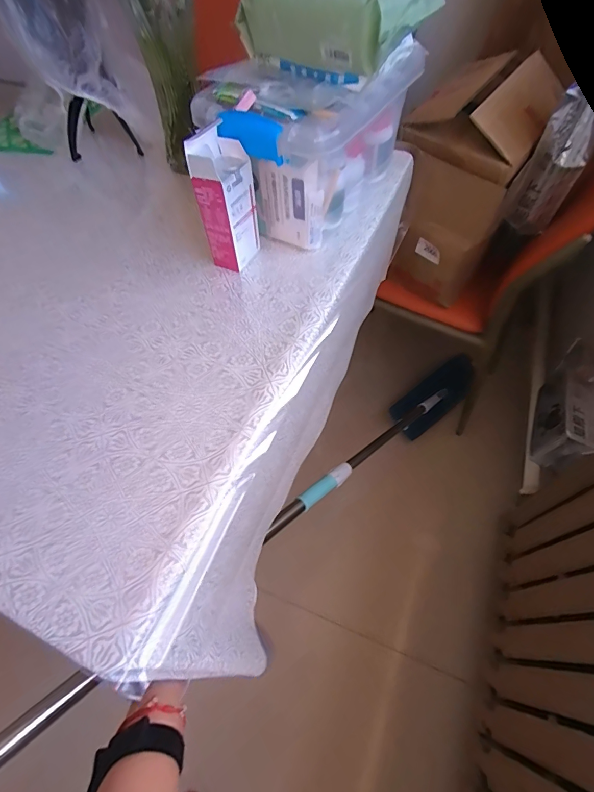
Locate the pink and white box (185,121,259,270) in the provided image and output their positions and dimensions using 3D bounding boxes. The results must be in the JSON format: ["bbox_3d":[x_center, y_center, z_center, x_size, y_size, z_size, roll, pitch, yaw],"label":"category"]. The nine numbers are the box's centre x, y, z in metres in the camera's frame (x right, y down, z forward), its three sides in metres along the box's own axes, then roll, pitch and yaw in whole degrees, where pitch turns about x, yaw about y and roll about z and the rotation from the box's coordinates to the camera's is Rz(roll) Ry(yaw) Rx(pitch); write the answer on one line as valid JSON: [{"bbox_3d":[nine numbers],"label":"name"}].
[{"bbox_3d":[-0.082,-0.229,0.478,0.049,0.153,0.068,17,60,12],"label":"pink and white box"}]

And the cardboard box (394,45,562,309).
[{"bbox_3d":[0.331,-0.431,0.816,0.213,0.339,0.291,26,62,19],"label":"cardboard box"}]

